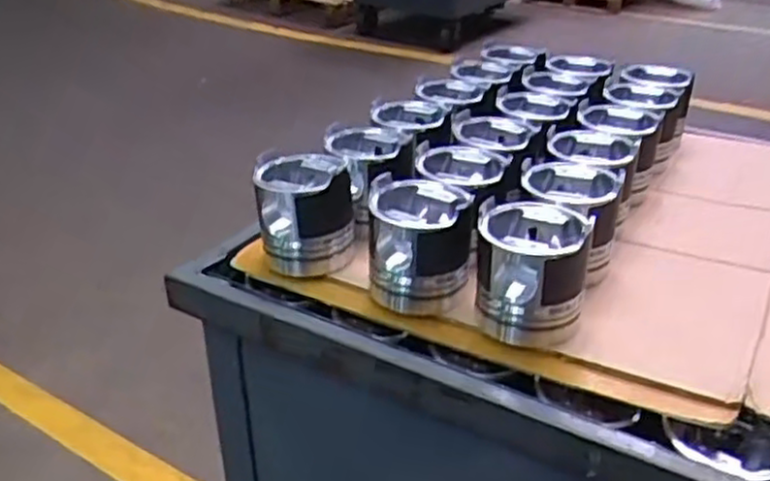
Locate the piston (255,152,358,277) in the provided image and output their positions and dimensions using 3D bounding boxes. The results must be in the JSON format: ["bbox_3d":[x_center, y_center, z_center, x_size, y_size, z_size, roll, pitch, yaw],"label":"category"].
[{"bbox_3d":[-0.084,-0.030,0.795,0.100,0.100,0.101,-1,30,-3],"label":"piston"}]

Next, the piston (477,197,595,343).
[{"bbox_3d":[0.134,0.025,0.690,0.095,0.102,0.098,6,31,10],"label":"piston"}]

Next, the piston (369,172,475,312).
[{"bbox_3d":[0.034,0.005,0.729,0.098,0.100,0.103,3,30,5],"label":"piston"}]

